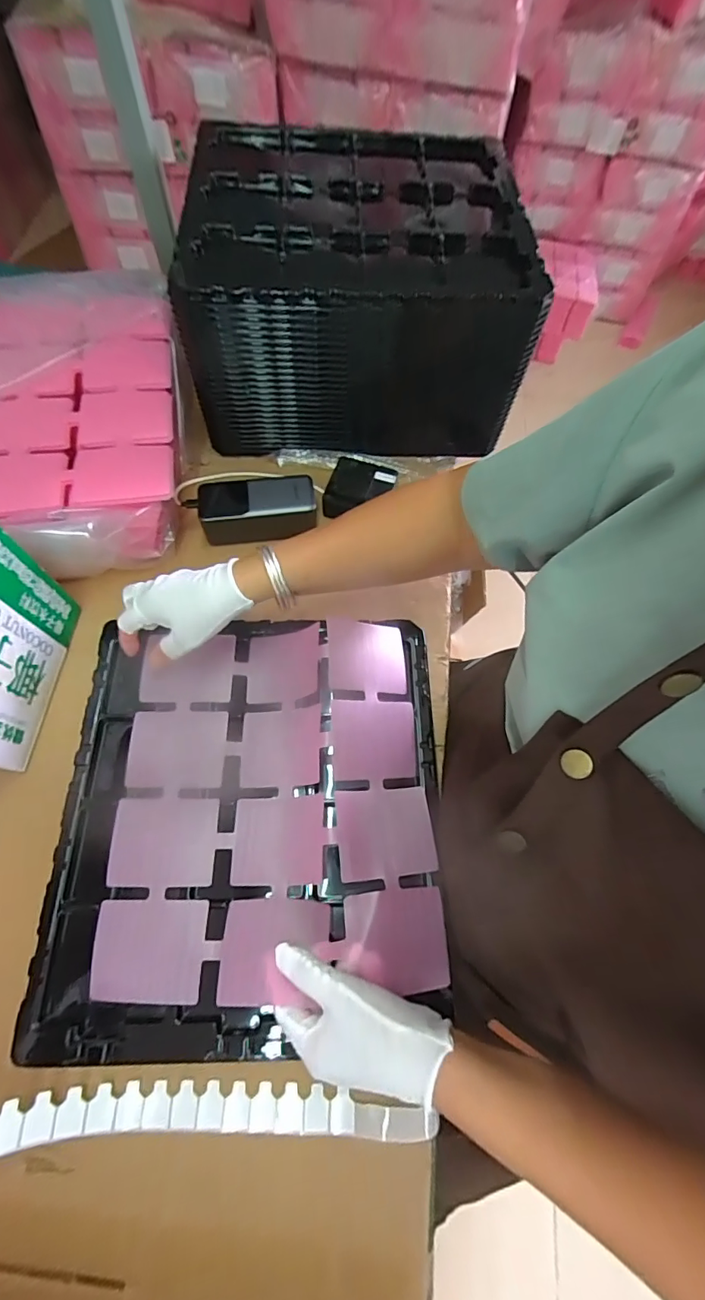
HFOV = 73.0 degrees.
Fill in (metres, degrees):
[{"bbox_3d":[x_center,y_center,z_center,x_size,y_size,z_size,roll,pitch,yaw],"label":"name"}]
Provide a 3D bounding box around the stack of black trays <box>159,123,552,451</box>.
[{"bbox_3d":[-0.001,-0.450,0.597,0.362,0.186,0.367,-1,66,-4],"label":"stack of black trays"}]

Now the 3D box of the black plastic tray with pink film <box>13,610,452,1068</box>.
[{"bbox_3d":[-0.090,0.137,0.422,0.331,0.051,0.363,1,66,-3],"label":"black plastic tray with pink film"}]

